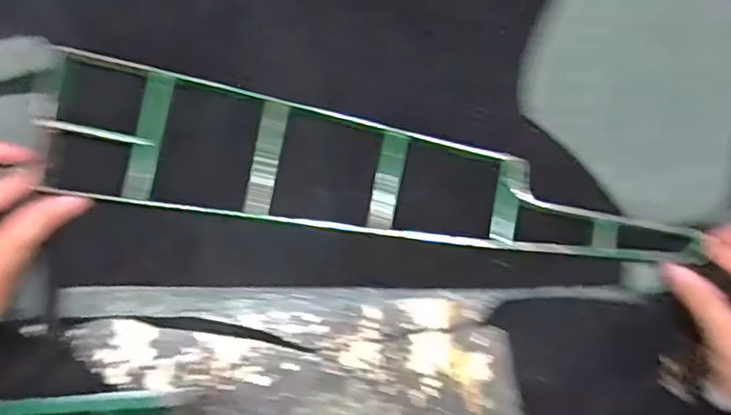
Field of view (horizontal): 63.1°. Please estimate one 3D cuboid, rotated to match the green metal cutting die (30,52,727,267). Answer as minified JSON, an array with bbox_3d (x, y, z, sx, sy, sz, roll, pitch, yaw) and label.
[{"bbox_3d":[-0.003,-0.017,0.427,0.486,0.023,0.095,12,91,-1],"label":"green metal cutting die"}]

